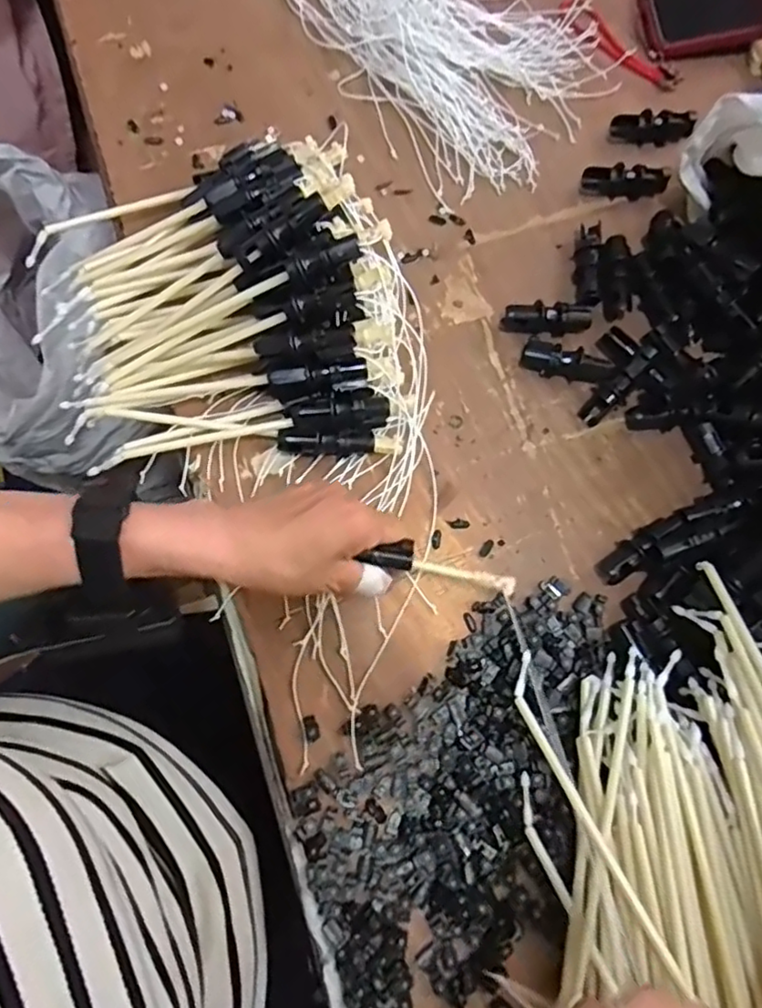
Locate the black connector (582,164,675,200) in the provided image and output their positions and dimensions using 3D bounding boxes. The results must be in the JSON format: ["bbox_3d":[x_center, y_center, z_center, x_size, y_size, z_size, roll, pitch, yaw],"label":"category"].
[{"bbox_3d":[0.199,-0.263,0.506,0.068,0.020,0.016,3,76,-1],"label":"black connector"}]

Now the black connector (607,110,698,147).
[{"bbox_3d":[0.227,-0.316,0.523,0.064,0.020,0.018,-2,76,-2],"label":"black connector"}]

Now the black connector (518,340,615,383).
[{"bbox_3d":[0.139,-0.106,0.469,0.065,0.024,0.019,17,76,2],"label":"black connector"}]

